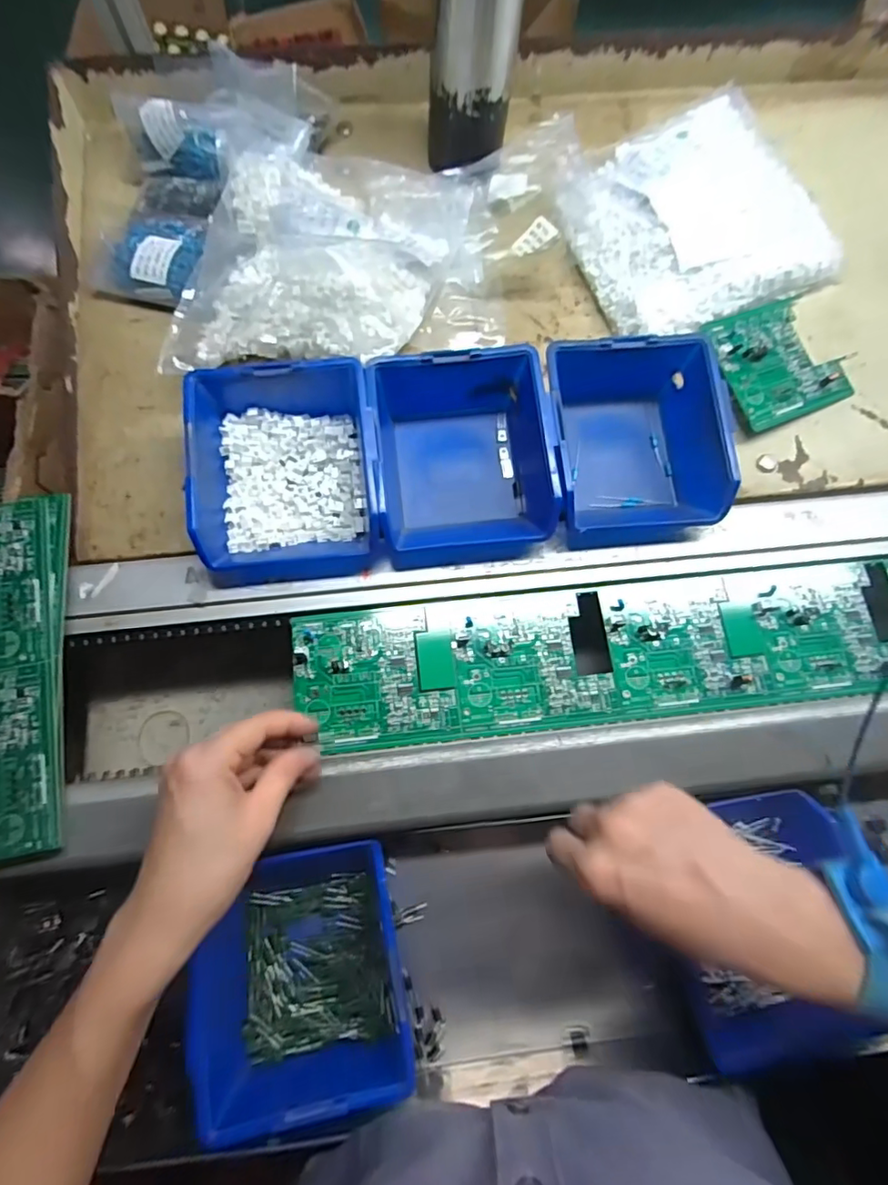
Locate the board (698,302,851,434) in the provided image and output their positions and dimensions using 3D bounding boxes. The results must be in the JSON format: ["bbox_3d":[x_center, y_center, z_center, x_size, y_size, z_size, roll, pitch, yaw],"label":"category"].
[{"bbox_3d":[0.267,-0.186,0.445,0.107,0.011,0.096,-22,83,-16],"label":"board"}]

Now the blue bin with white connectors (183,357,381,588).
[{"bbox_3d":[-0.106,-0.082,0.375,0.119,0.059,0.132,-7,73,-2],"label":"blue bin with white connectors"}]

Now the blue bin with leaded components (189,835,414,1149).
[{"bbox_3d":[-0.083,0.239,0.345,0.118,0.062,0.140,-10,75,-5],"label":"blue bin with leaded components"}]

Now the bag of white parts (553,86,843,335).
[{"bbox_3d":[0.204,-0.308,0.461,0.194,0.053,0.178,-24,74,-7],"label":"bag of white parts"}]

